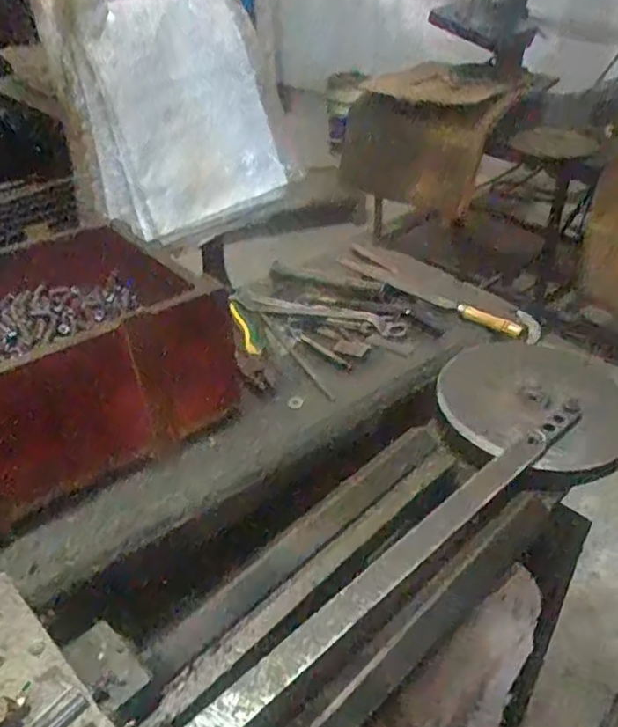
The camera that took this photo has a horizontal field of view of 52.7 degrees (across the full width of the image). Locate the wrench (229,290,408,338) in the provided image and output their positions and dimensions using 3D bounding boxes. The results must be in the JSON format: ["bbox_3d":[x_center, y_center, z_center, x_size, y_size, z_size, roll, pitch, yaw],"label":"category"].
[{"bbox_3d":[0.001,-0.075,0.858,0.266,0.007,0.049,15,41,25],"label":"wrench"}]

